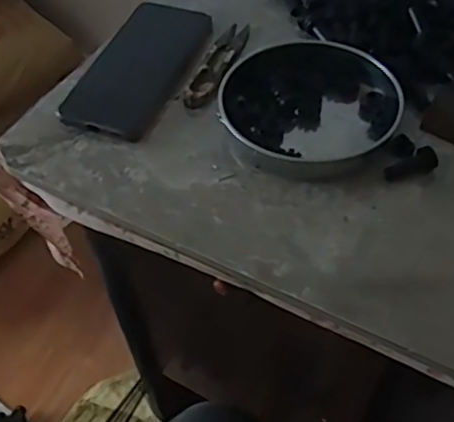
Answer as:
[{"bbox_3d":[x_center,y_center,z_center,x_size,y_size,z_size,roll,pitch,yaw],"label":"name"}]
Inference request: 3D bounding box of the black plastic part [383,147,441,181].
[{"bbox_3d":[0.136,-0.033,0.444,0.040,0.013,0.016,-25,55,-15],"label":"black plastic part"}]

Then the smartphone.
[{"bbox_3d":[-0.074,-0.128,0.527,0.075,0.012,0.161,17,55,15],"label":"smartphone"}]

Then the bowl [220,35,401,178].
[{"bbox_3d":[0.064,-0.083,0.477,0.135,0.024,0.126,-2,52,2],"label":"bowl"}]

